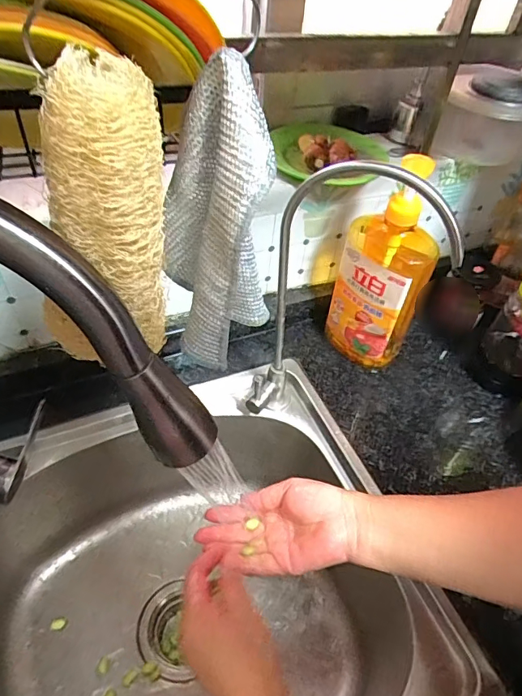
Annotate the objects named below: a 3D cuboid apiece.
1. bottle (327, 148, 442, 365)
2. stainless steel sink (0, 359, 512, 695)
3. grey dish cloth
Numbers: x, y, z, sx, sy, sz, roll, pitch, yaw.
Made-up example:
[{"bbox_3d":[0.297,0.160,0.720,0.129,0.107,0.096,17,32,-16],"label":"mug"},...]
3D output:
[{"bbox_3d":[0.147,-0.090,0.556,0.110,0.260,0.065,35,52,24],"label":"bottle"},{"bbox_3d":[-0.083,0.280,0.498,0.446,0.205,0.384,-15,50,-20],"label":"stainless steel sink"},{"bbox_3d":[-0.024,-0.063,0.272,0.068,0.162,0.075,1,47,-6],"label":"grey dish cloth"}]

